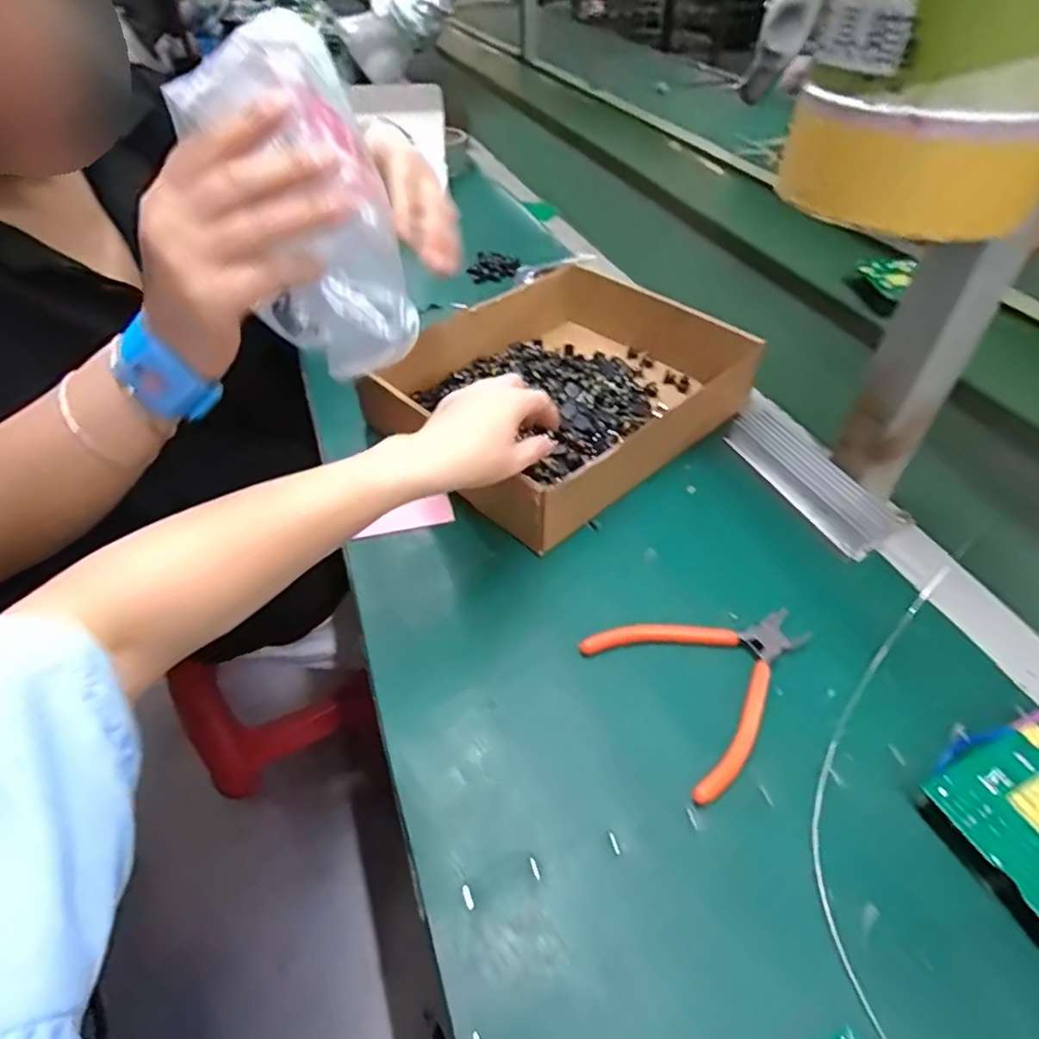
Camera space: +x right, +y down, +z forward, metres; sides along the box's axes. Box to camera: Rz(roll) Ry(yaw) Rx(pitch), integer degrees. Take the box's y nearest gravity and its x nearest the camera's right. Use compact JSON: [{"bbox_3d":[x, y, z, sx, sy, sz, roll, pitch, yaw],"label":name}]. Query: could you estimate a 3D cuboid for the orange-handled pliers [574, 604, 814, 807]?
[{"bbox_3d":[0.135,0.099,0.414,0.142,0.011,0.120,-22,49,-20],"label":"orange-handled pliers"}]

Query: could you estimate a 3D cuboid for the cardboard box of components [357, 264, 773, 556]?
[{"bbox_3d":[0.043,-0.129,0.597,0.330,0.069,0.254,-32,53,-28],"label":"cardboard box of components"}]

